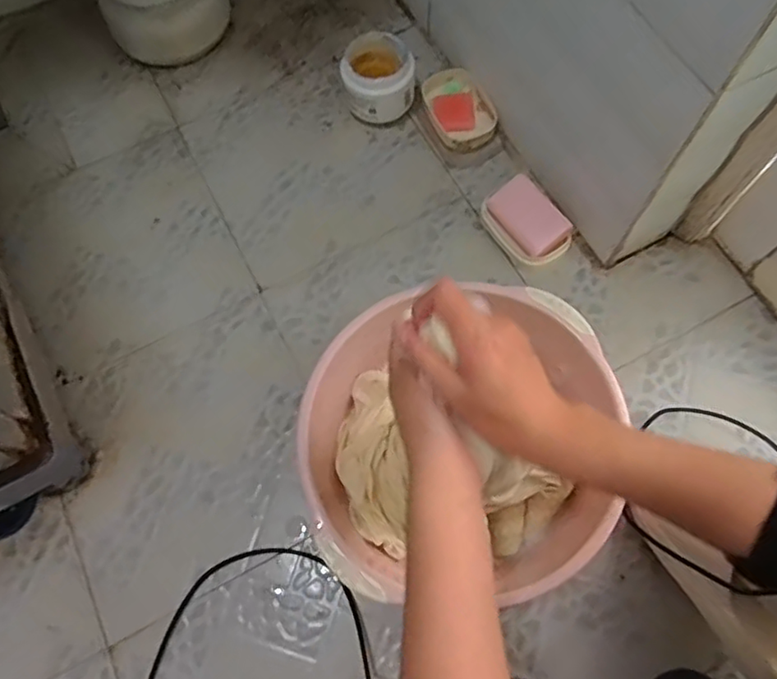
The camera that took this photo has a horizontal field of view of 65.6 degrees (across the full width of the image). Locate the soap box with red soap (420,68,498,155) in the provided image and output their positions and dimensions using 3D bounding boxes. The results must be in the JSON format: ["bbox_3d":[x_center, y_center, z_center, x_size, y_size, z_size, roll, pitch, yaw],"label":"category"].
[{"bbox_3d":[0.098,-0.325,0.859,0.085,0.031,0.140,-18,68,-6],"label":"soap box with red soap"}]

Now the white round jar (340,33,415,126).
[{"bbox_3d":[-0.012,-0.360,0.840,0.095,0.092,0.100,0,68,1],"label":"white round jar"}]

